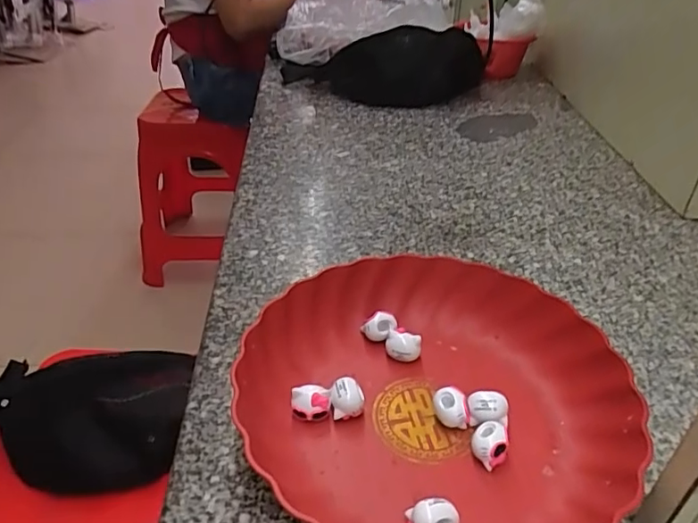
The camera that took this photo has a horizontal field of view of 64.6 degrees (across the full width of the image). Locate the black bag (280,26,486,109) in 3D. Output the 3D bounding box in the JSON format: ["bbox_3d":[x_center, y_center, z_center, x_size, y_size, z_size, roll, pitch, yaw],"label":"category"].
[{"bbox_3d":[0.056,-0.313,0.875,0.316,0.095,0.107,0,35,-2],"label":"black bag"}]

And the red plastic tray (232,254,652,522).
[{"bbox_3d":[0.058,0.082,0.365,0.232,0.051,0.219,14,37,17],"label":"red plastic tray"}]

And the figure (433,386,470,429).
[{"bbox_3d":[0.067,0.097,0.363,0.024,0.024,0.018,9,35,9],"label":"figure"}]

